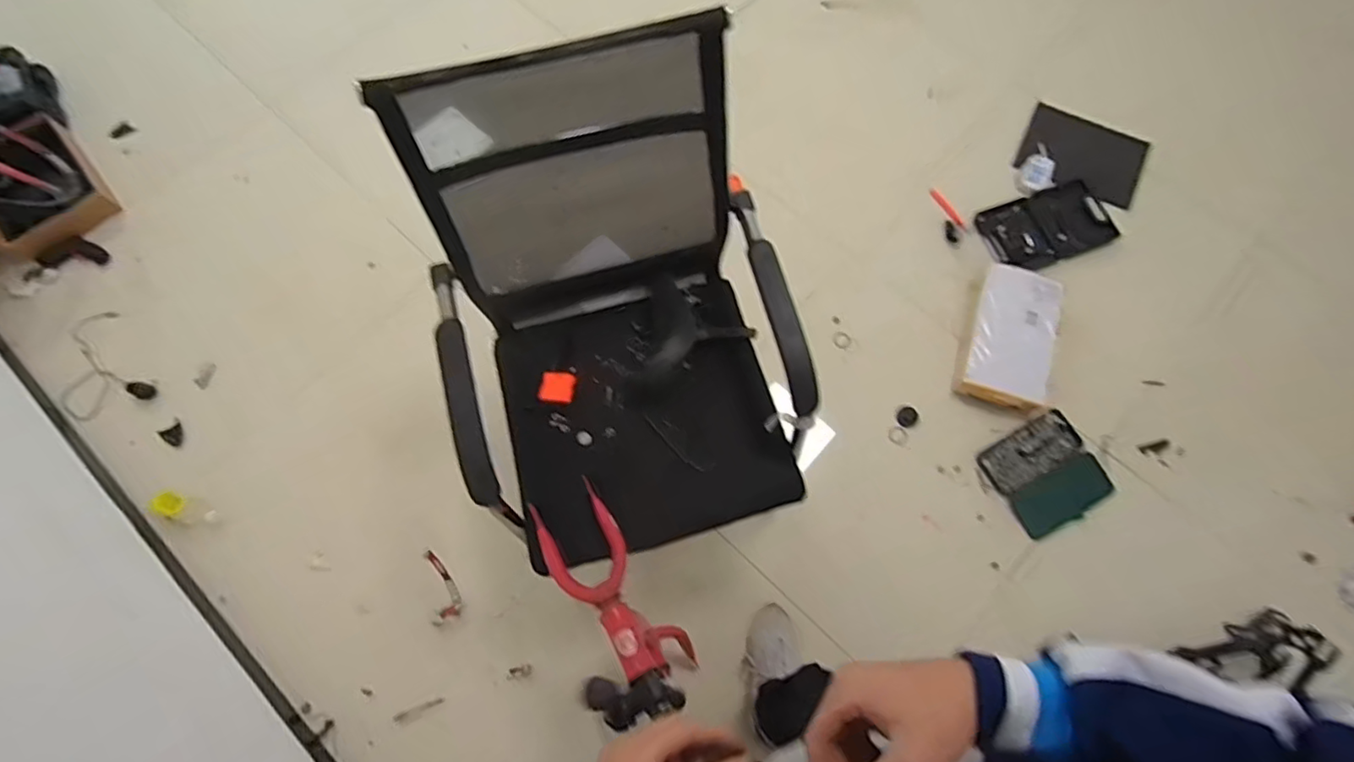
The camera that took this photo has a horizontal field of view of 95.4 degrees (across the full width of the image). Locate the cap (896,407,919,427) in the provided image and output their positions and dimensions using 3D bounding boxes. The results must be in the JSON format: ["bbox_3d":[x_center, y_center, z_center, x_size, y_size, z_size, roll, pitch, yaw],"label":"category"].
[{"bbox_3d":[0.582,0.092,1.556,0.052,0.016,0.050,0,75,0],"label":"cap"}]

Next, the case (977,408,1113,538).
[{"bbox_3d":[0.896,0.224,1.492,0.248,0.034,0.233,-27,74,-7],"label":"case"}]

